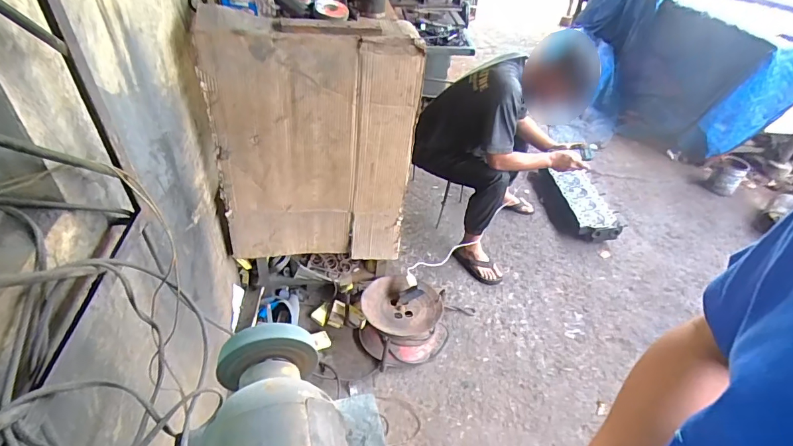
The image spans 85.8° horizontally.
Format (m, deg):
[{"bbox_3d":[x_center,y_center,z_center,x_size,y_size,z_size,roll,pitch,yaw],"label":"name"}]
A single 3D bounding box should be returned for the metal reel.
[{"bbox_3d":[0.025,0.362,1.561,0.316,0.175,0.289,13,41,10],"label":"metal reel"}]

